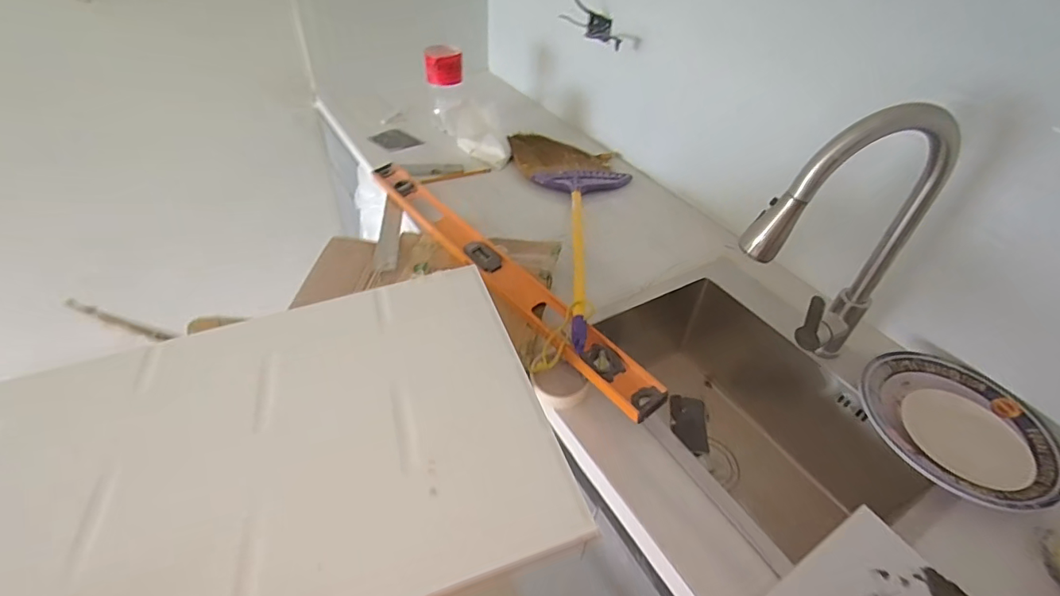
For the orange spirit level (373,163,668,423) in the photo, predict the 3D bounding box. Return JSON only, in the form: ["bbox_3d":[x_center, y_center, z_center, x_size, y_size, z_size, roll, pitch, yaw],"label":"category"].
[{"bbox_3d":[-0.084,-0.074,0.885,0.059,0.025,0.808,-37,52,-16],"label":"orange spirit level"}]

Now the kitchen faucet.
[{"bbox_3d":[0.402,-0.043,0.666,0.278,0.414,0.051,-6,45,-13],"label":"kitchen faucet"}]

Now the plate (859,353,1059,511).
[{"bbox_3d":[0.611,0.178,0.704,0.257,0.026,0.241,4,44,-4],"label":"plate"}]

